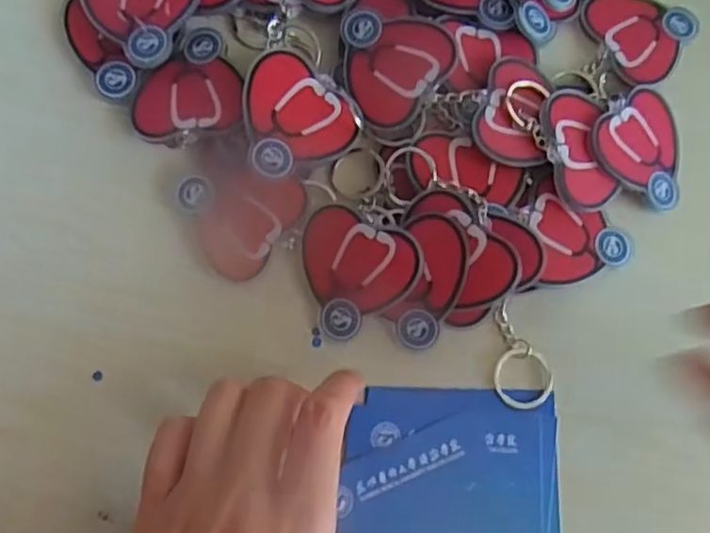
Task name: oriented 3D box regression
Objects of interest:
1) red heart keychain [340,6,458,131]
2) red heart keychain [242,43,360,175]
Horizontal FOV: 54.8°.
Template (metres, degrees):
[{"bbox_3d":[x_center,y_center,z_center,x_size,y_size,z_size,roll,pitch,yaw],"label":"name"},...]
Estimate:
[{"bbox_3d":[0.014,-0.087,0.298,0.049,0.007,0.050,1,77,-5],"label":"red heart keychain"},{"bbox_3d":[-0.022,-0.064,0.289,0.046,0.004,0.052,-1,85,-19],"label":"red heart keychain"}]

